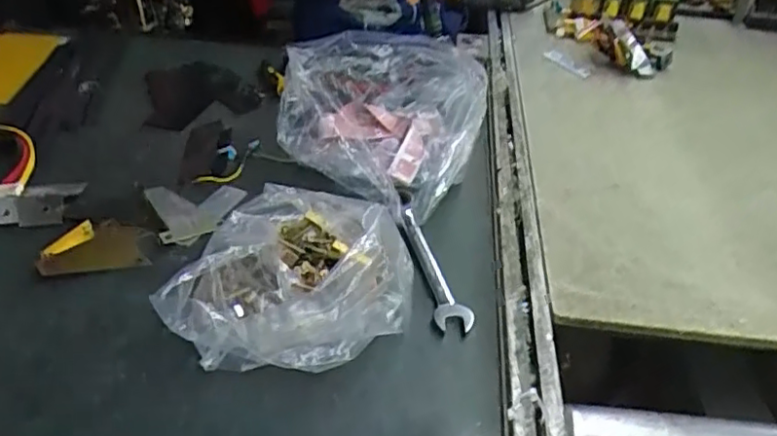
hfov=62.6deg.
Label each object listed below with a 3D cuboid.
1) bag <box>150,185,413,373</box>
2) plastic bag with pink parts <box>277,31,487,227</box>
[{"bbox_3d":[-0.074,0.042,0.527,0.179,0.095,0.179,7,36,5],"label":"bag"},{"bbox_3d":[-0.006,-0.101,0.676,0.204,0.150,0.152,9,37,8],"label":"plastic bag with pink parts"}]

